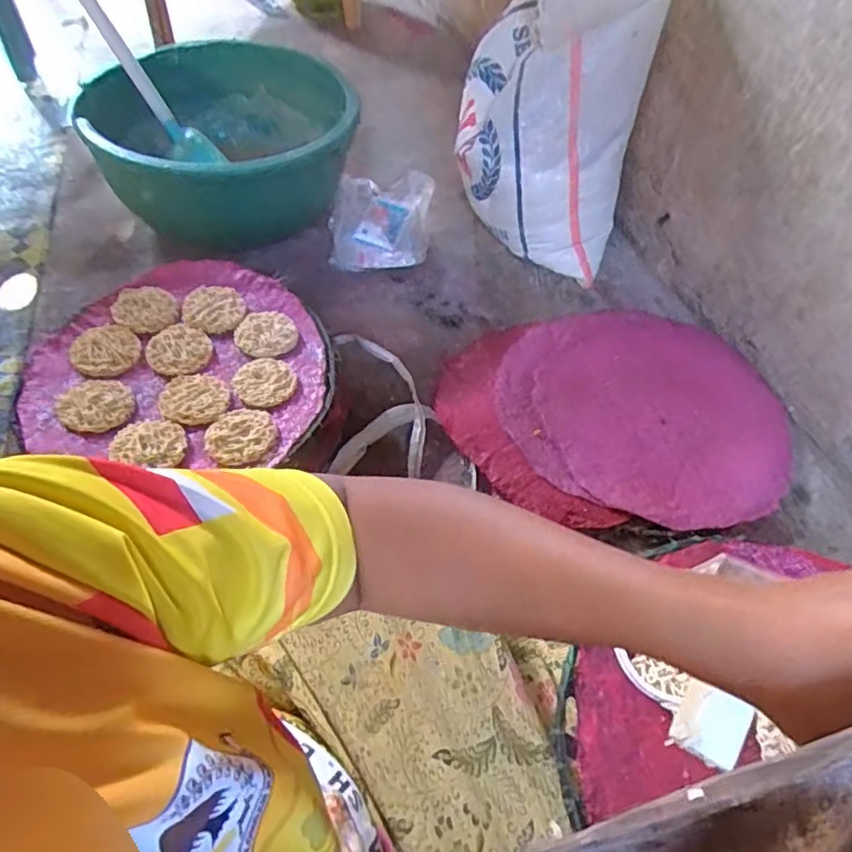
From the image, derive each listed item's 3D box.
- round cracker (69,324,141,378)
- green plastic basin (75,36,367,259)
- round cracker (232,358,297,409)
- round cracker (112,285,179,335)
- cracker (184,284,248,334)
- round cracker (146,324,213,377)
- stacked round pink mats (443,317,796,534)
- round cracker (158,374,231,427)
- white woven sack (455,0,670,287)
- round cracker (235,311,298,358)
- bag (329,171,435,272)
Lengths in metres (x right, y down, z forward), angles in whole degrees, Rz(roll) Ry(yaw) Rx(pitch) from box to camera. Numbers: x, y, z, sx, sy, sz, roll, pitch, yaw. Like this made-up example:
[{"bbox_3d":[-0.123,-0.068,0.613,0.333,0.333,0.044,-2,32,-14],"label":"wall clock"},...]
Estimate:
[{"bbox_3d":[-0.383,-0.092,0.745,0.074,0.018,0.085,-24,58,-21],"label":"round cracker"},{"bbox_3d":[-0.342,-0.469,1.083,0.403,0.281,0.409,2,52,-3],"label":"green plastic basin"},{"bbox_3d":[-0.191,-0.054,0.735,0.068,0.009,0.072,2,52,-3],"label":"round cracker"},{"bbox_3d":[-0.353,-0.147,0.786,0.073,0.010,0.062,21,84,-3],"label":"round cracker"},{"bbox_3d":[-0.272,-0.155,0.800,0.074,0.013,0.080,-8,67,-11],"label":"cracker"},{"bbox_3d":[-0.297,-0.092,0.752,0.066,0.014,0.070,2,52,-3],"label":"round cracker"},{"bbox_3d":[0.253,-0.025,0.872,0.437,0.046,0.398,2,52,-3],"label":"stacked round pink mats"},{"bbox_3d":[-0.265,-0.033,0.711,0.074,0.008,0.083,-28,59,-24],"label":"round cracker"},{"bbox_3d":[0.201,-0.500,0.986,0.291,0.452,0.204,23,54,13],"label":"white woven sack"},{"bbox_3d":[-0.201,-0.117,0.783,0.072,0.012,0.070,2,52,-3],"label":"round cracker"},{"bbox_3d":[-0.081,-0.365,1.097,0.171,0.086,0.221,7,52,1],"label":"bag"}]

